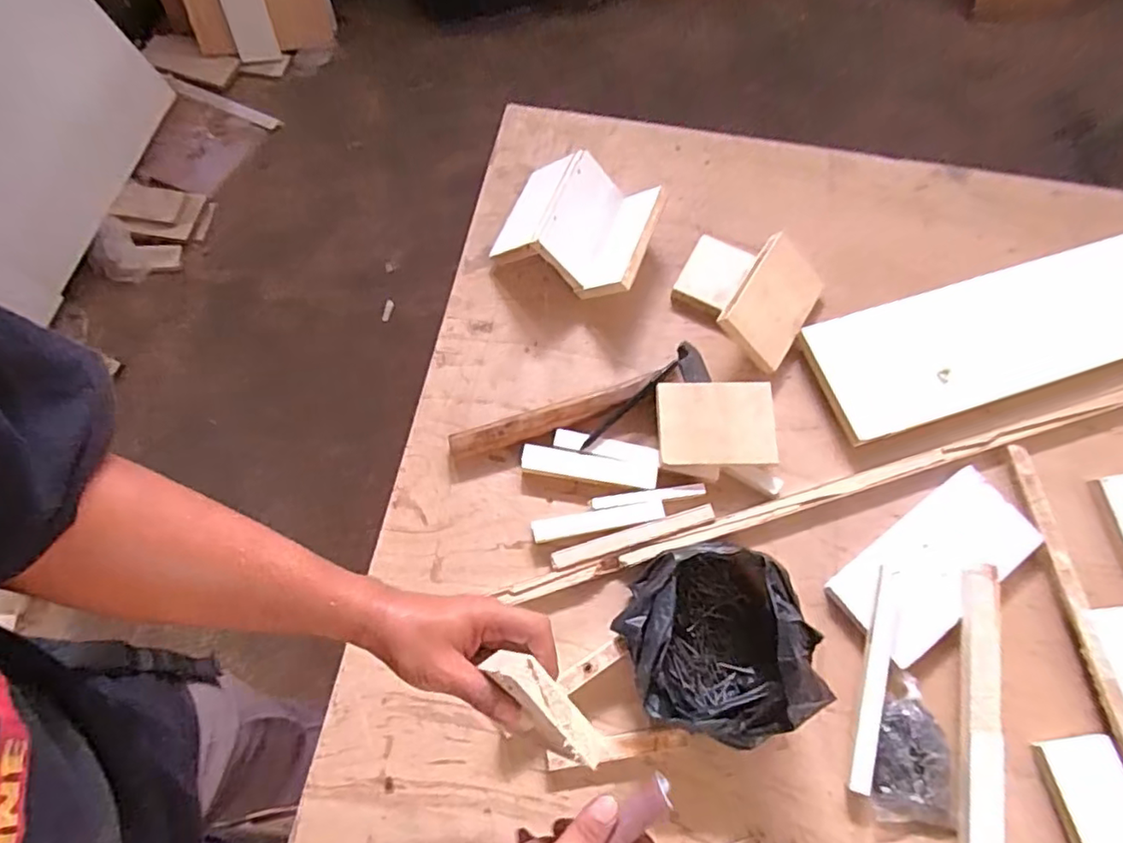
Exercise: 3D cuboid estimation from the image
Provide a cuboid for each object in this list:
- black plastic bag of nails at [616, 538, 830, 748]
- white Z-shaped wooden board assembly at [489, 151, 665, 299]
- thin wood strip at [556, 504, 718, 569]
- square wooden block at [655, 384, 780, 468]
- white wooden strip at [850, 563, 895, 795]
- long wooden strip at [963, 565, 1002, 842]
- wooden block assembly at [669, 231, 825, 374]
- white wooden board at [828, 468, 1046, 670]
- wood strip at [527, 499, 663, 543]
[{"bbox_3d":[0.146,0.211,0.584,0.163,0.080,0.185,-13,70,-3],"label":"black plastic bag of nails"},{"bbox_3d":[0.019,-0.247,0.775,0.190,0.092,0.153,23,72,9],"label":"white Z-shaped wooden board assembly"},{"bbox_3d":[0.078,0.123,0.659,0.182,0.005,0.018,-17,69,-4],"label":"thin wood strip"},{"bbox_3d":[0.172,0.002,0.680,0.129,0.009,0.093,-2,82,-3],"label":"square wooden block"},{"bbox_3d":[0.307,0.250,0.597,0.018,0.013,0.206,14,70,8],"label":"white wooden strip"},{"bbox_3d":[0.387,0.339,0.561,0.028,0.015,0.401,12,70,7],"label":"long wooden strip"},{"bbox_3d":[0.224,-0.163,0.747,0.165,0.056,0.151,31,74,12],"label":"wooden block assembly"},{"bbox_3d":[0.396,0.146,0.638,0.221,0.015,0.100,-34,71,-10],"label":"white wooden board"},{"bbox_3d":[0.041,0.108,0.667,0.143,0.007,0.024,-9,69,-1],"label":"wood strip"}]

